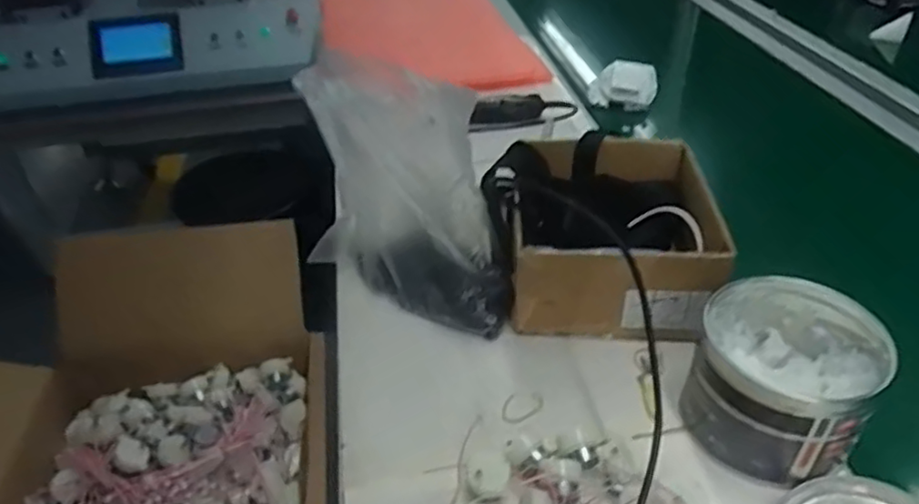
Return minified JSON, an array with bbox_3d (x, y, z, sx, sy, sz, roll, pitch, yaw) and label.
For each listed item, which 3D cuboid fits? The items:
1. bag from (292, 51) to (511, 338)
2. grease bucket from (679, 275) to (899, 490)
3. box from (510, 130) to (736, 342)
[{"bbox_3d":[-0.053,-0.065,0.661,0.264,0.202,0.139,18,43,24],"label":"bag"},{"bbox_3d":[0.252,0.093,0.504,0.122,0.103,0.133,16,42,23],"label":"grease bucket"},{"bbox_3d":[0.149,-0.022,0.662,0.193,0.106,0.209,1,38,6],"label":"box"}]

